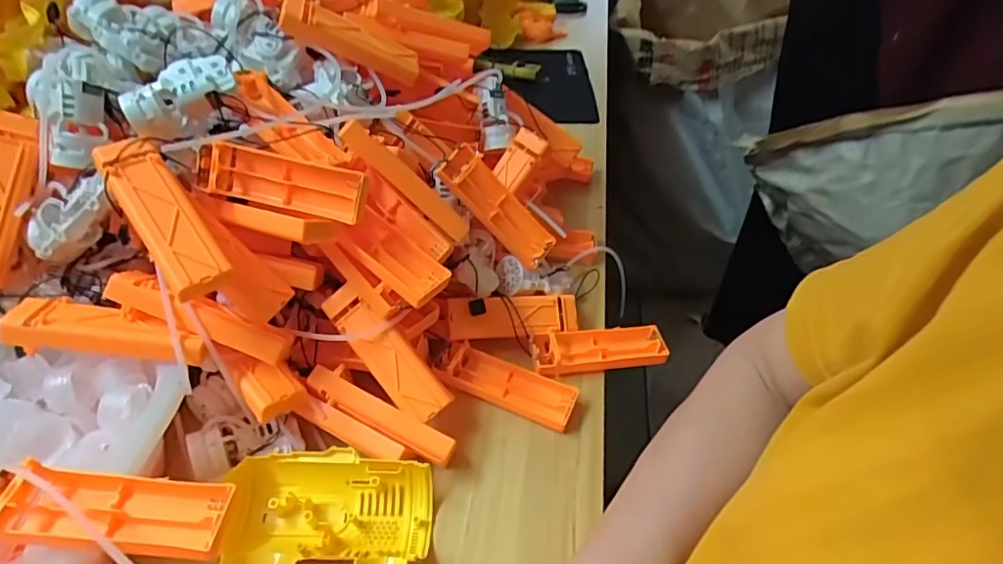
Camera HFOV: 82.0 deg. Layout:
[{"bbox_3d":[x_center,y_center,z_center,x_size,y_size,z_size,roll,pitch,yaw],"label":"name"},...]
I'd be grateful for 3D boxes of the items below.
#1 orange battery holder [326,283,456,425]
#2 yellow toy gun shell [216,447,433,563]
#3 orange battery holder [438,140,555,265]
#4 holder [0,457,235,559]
[{"bbox_3d":[-0.079,0.048,0.396,0.031,0.018,0.108,-44,82,-1],"label":"orange battery holder"},{"bbox_3d":[-0.109,0.160,0.340,0.125,0.031,0.114,0,43,0],"label":"yellow toy gun shell"},{"bbox_3d":[-0.003,-0.060,0.461,0.035,0.110,0.020,-50,21,-13],"label":"orange battery holder"},{"bbox_3d":[-0.186,0.107,0.271,0.107,0.028,0.034,2,43,2],"label":"holder"}]

